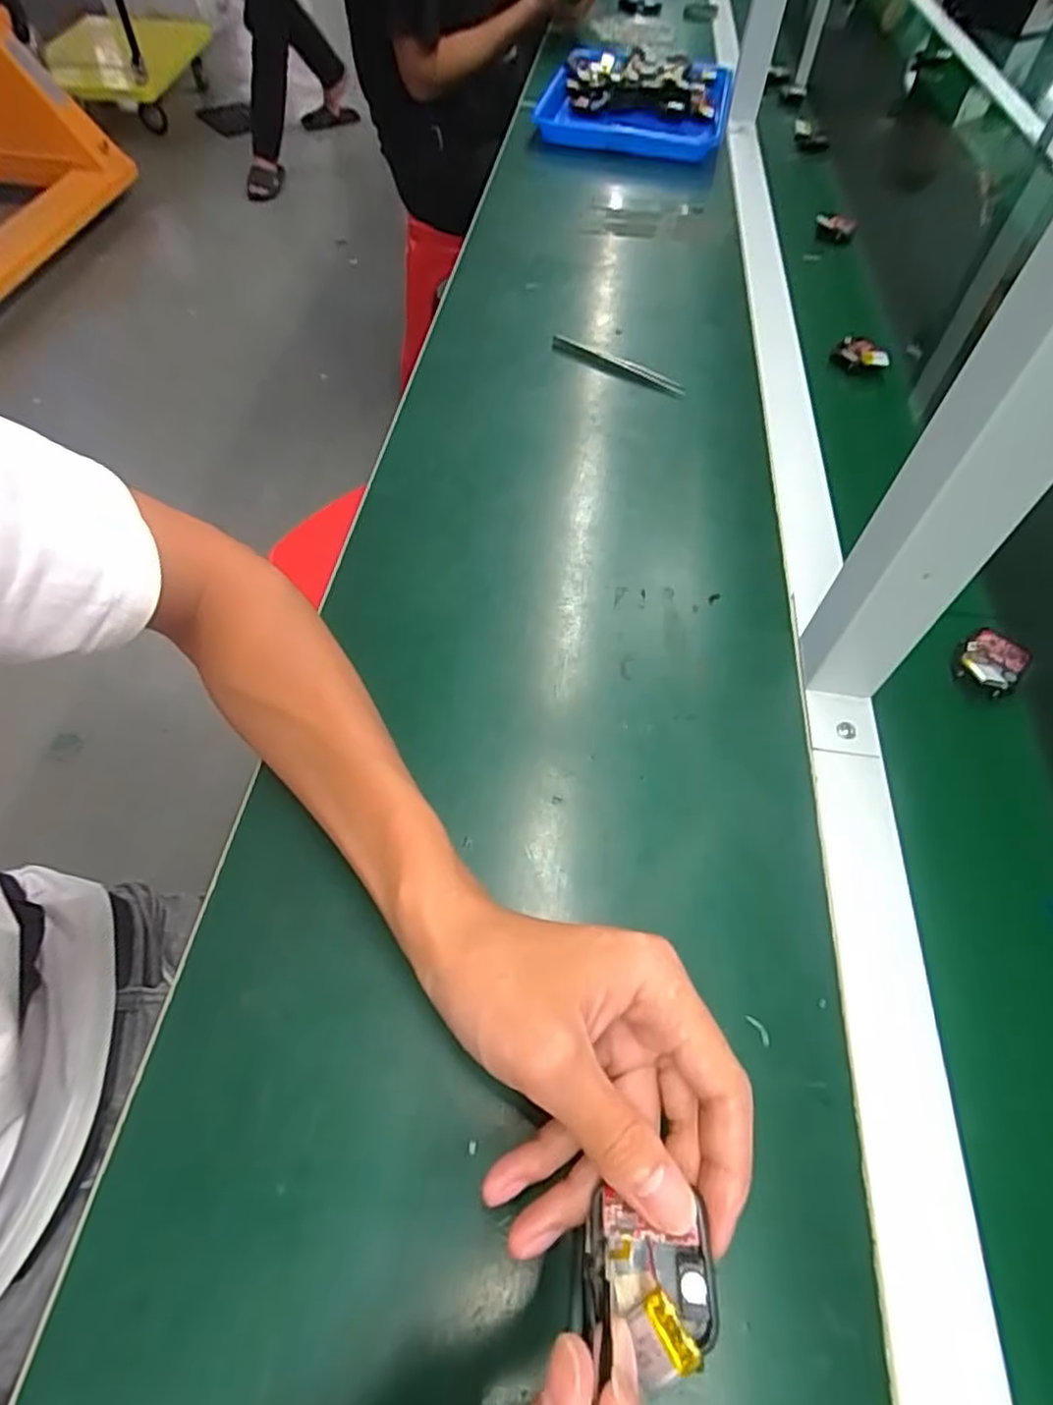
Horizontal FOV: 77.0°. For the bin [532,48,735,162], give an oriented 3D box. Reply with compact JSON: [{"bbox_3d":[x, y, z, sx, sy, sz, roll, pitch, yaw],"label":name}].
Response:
[{"bbox_3d":[0.159,-0.856,0.940,0.255,0.048,0.315,14,56,7],"label":"bin"}]

